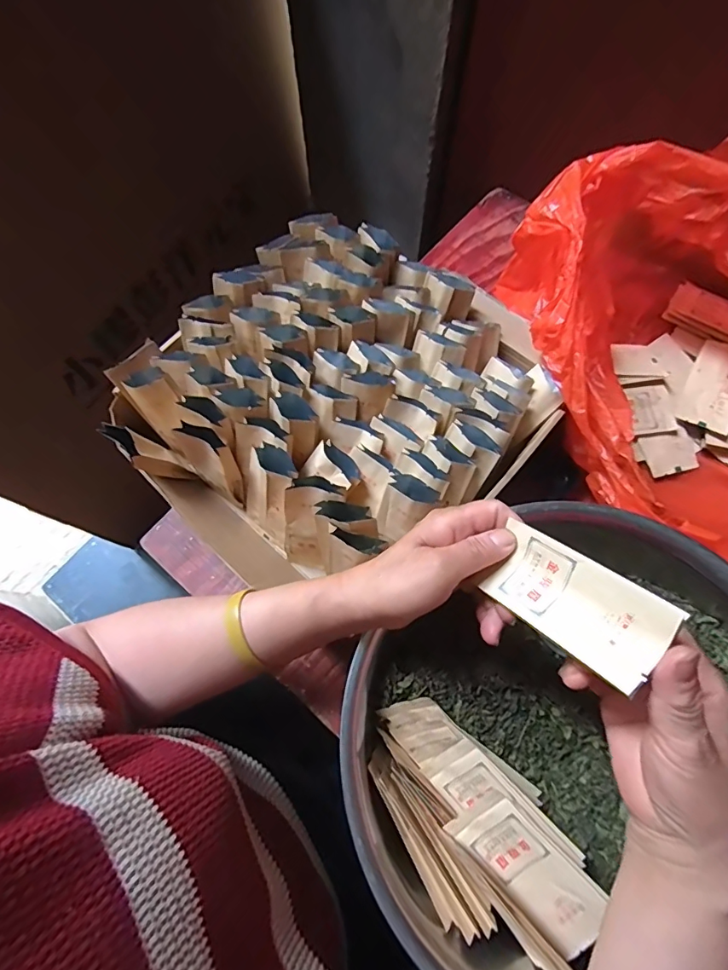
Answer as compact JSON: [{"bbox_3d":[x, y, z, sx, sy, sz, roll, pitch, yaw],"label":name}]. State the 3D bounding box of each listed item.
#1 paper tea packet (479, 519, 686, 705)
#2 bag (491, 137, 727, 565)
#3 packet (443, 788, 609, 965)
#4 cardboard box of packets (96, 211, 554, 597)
[{"bbox_3d":[0.119,0.066,0.275,0.101,0.007,0.051,33,91,49],"label":"paper tea packet"},{"bbox_3d":[0.293,-0.081,0.429,0.250,0.175,0.437,-12,72,-3],"label":"bag"},{"bbox_3d":[0.112,0.260,0.321,0.106,0.008,0.051,42,103,11],"label":"packet"},{"bbox_3d":[-0.020,-0.076,0.473,0.327,0.108,0.342,40,76,13],"label":"cardboard box of packets"}]

